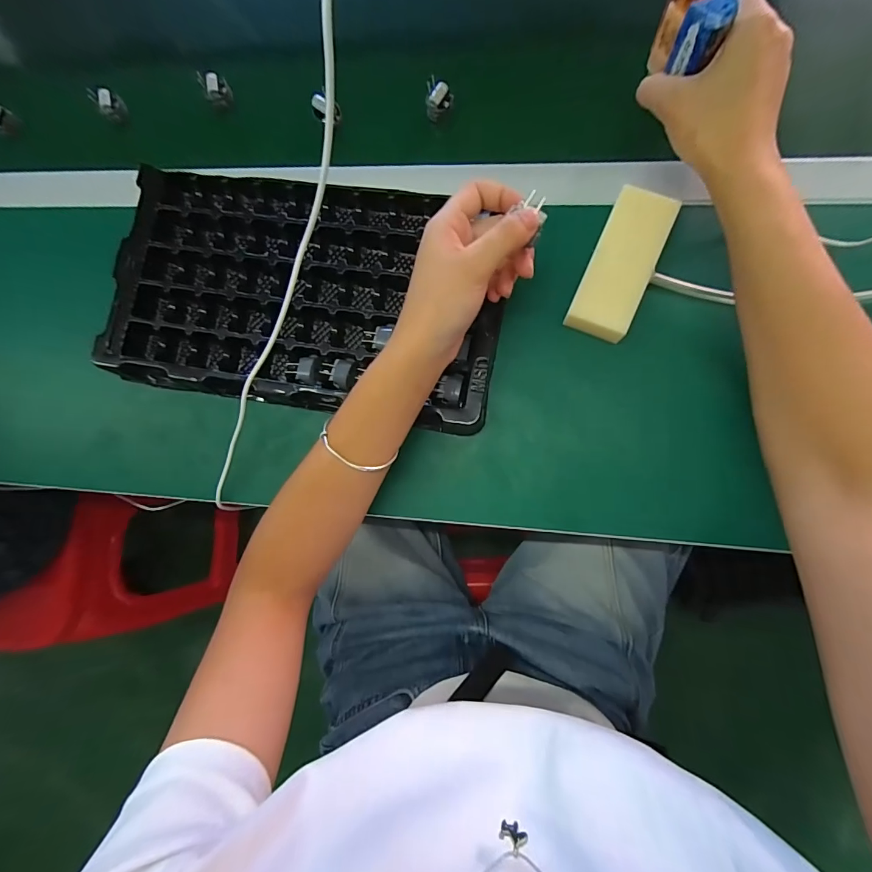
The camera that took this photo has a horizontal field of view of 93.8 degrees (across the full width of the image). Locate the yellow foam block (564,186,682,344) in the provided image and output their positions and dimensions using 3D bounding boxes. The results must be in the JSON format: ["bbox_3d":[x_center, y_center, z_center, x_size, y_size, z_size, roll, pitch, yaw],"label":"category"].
[{"bbox_3d":[0.156,-0.144,0.346,0.049,0.024,0.120,23,88,8],"label":"yellow foam block"}]

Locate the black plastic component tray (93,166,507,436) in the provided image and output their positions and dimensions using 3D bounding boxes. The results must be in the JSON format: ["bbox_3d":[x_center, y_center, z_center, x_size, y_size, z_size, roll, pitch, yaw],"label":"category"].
[{"bbox_3d":[-0.119,-0.130,0.376,0.352,0.034,0.202,10,86,7],"label":"black plastic component tray"}]

